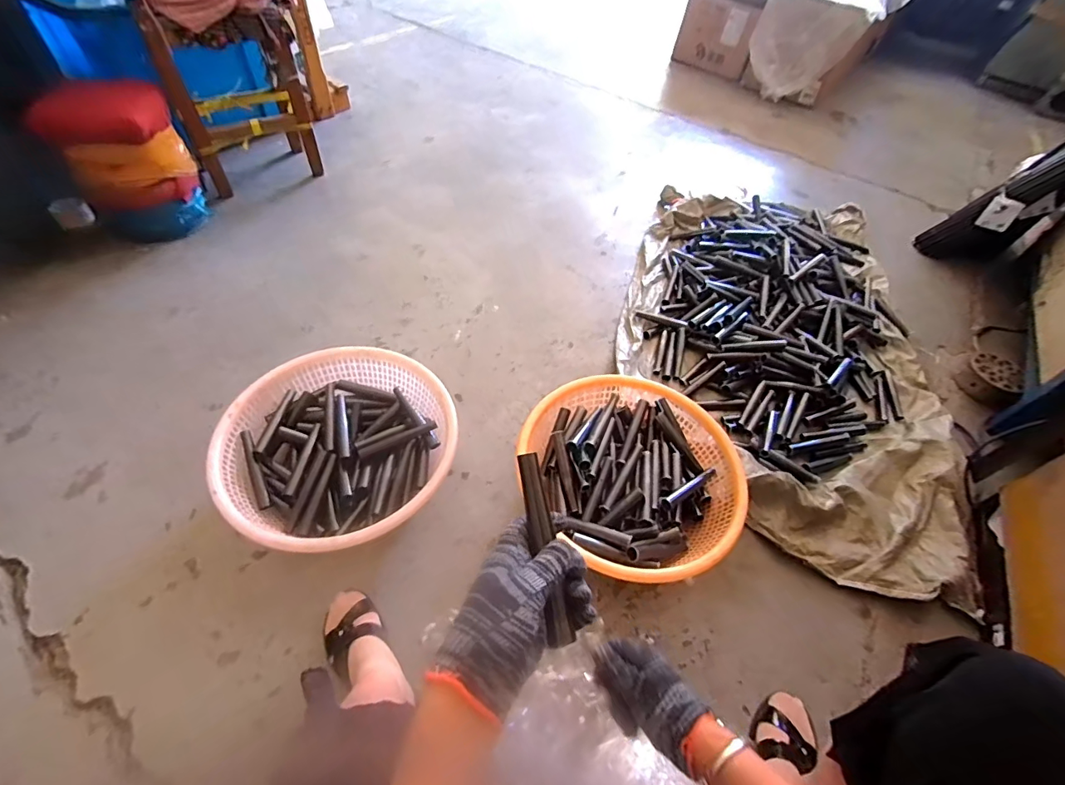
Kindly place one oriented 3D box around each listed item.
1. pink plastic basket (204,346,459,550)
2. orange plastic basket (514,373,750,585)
[{"bbox_3d":[-0.354,0.105,0.873,0.387,0.124,0.384,3,53,-3],"label":"pink plastic basket"},{"bbox_3d":[0.194,0.149,0.892,0.344,0.110,0.405,-31,62,-25],"label":"orange plastic basket"}]

